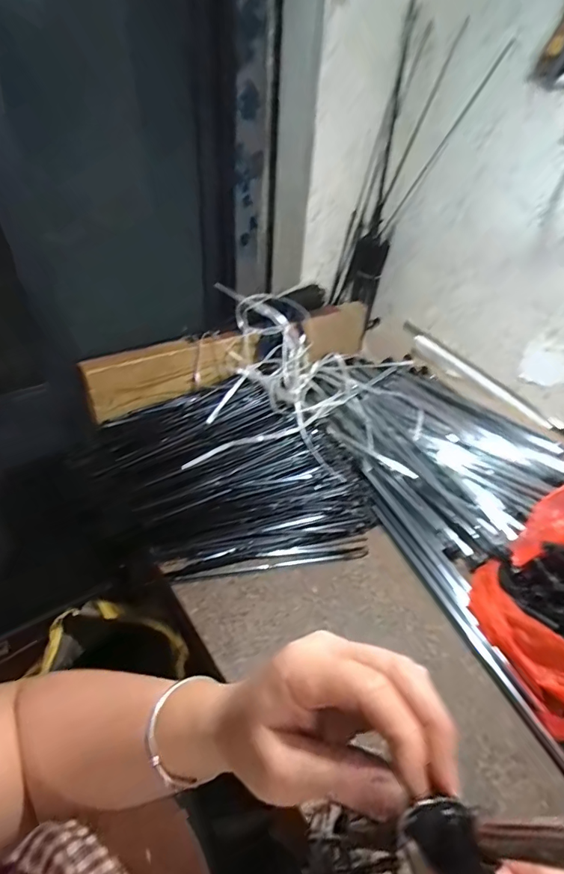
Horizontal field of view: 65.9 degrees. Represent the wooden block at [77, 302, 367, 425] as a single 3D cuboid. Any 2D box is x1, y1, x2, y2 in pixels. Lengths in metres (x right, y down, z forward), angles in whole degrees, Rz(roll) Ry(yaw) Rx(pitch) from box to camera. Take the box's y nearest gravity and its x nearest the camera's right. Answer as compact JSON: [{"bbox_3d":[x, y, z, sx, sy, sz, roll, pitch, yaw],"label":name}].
[{"bbox_3d":[-0.057,-0.146,0.780,0.564,0.098,0.076,-20,43,-30],"label":"wooden block"}]

